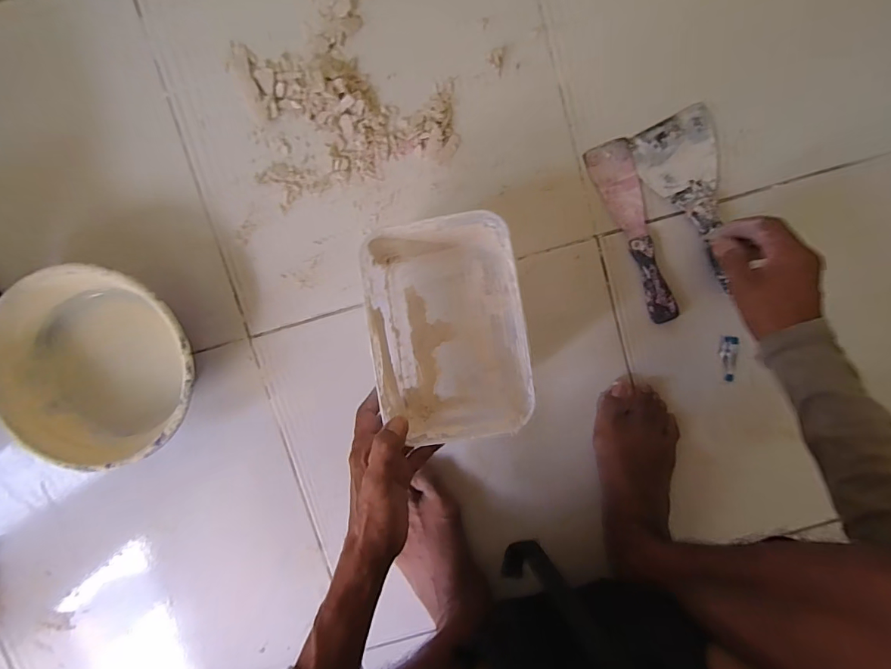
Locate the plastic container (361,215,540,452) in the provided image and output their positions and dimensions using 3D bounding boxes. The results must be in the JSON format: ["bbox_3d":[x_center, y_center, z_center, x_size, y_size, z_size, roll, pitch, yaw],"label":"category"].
[{"bbox_3d":[0.005,-0.003,0.433,0.140,0.094,0.201,-9,96,0],"label":"plastic container"}]

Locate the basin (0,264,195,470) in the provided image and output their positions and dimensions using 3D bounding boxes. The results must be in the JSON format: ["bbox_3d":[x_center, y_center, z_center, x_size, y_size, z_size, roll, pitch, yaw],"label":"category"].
[{"bbox_3d":[-0.351,0.032,0.465,0.196,0.067,0.196,0,96,-1],"label":"basin"}]

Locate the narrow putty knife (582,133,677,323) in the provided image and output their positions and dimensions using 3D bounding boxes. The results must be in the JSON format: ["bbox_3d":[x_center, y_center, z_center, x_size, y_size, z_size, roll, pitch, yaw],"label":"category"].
[{"bbox_3d":[0.203,-0.109,0.482,0.048,0.018,0.200,-17,96,1],"label":"narrow putty knife"}]

